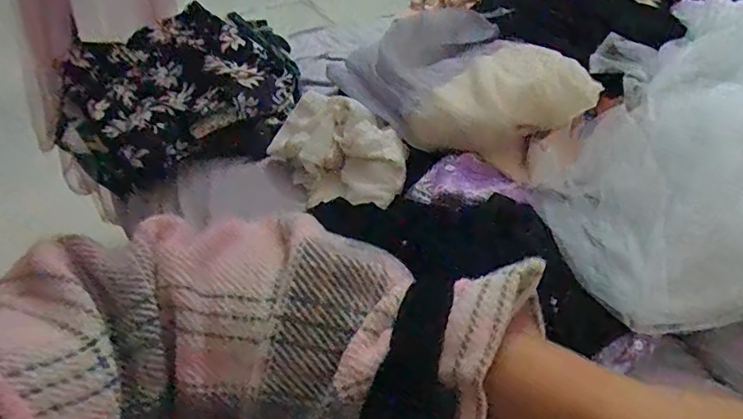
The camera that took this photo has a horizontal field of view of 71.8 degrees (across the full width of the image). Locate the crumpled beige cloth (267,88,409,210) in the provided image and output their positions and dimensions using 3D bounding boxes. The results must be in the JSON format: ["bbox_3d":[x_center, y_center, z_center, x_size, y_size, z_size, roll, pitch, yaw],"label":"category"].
[{"bbox_3d":[-0.058,-0.098,0.824,0.128,0.117,0.260,-29,56,-30],"label":"crumpled beige cloth"}]

